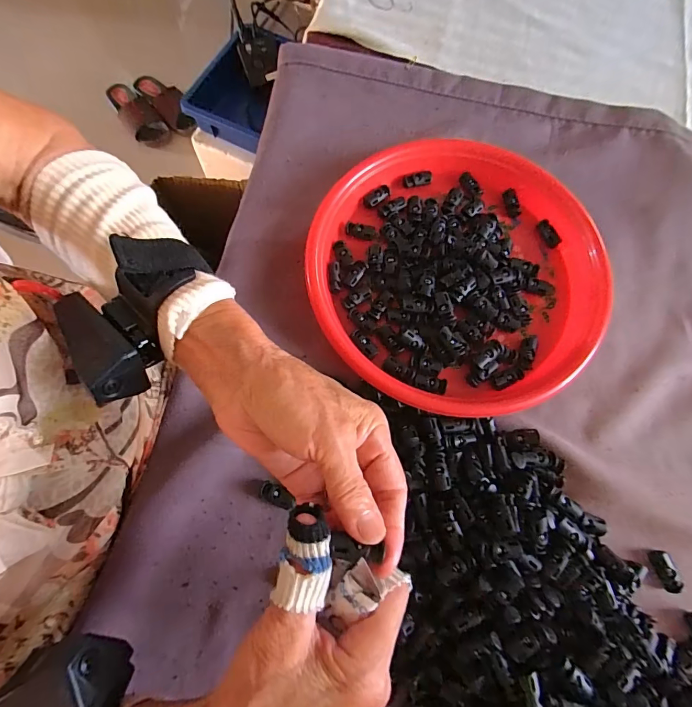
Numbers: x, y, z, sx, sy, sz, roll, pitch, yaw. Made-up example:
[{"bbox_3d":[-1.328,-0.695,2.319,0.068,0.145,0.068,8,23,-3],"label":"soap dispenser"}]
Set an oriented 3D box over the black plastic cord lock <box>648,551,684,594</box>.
[{"bbox_3d":[0.239,0.162,0.300,0.014,0.008,0.027,-16,74,-7],"label":"black plastic cord lock"}]

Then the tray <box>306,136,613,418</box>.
[{"bbox_3d":[0.096,-0.072,0.355,0.242,0.029,0.250,1,73,-2],"label":"tray"}]

